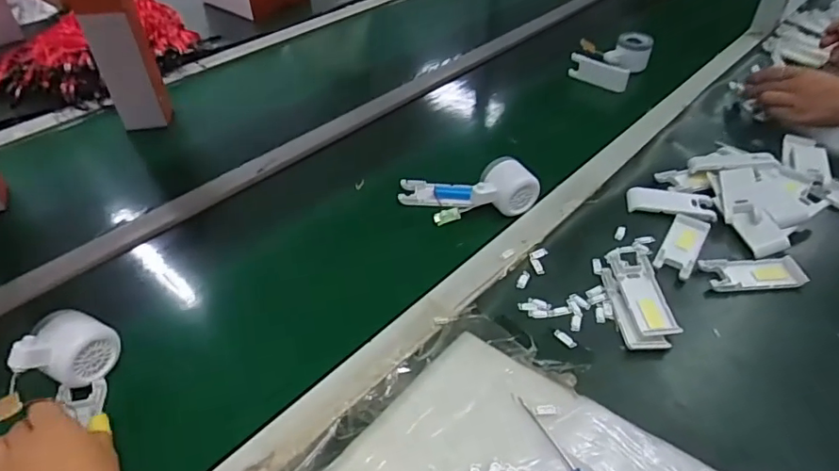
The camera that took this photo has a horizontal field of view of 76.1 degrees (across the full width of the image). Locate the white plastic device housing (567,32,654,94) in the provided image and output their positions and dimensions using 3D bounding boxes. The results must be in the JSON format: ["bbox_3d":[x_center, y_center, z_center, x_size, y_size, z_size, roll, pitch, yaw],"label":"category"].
[{"bbox_3d":[0.337,-0.310,0.933,0.104,0.054,0.120,28,50,27],"label":"white plastic device housing"}]

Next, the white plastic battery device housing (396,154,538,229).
[{"bbox_3d":[0.060,-0.060,0.668,0.169,0.052,0.079,0,43,1],"label":"white plastic battery device housing"}]

